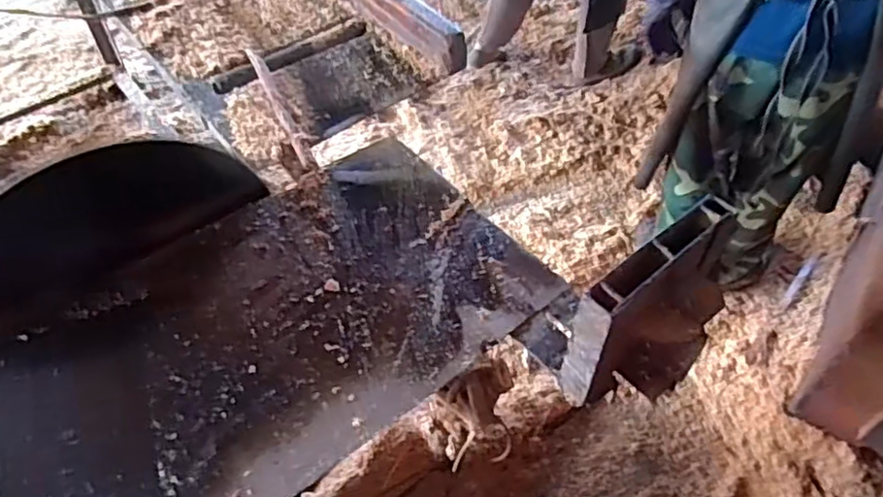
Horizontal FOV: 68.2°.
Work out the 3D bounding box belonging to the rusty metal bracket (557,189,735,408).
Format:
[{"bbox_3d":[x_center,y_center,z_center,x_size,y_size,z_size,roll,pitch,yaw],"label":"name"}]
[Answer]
[{"bbox_3d":[0.229,0.072,0.697,0.199,0.177,0.087,-32,57,-23],"label":"rusty metal bracket"}]

